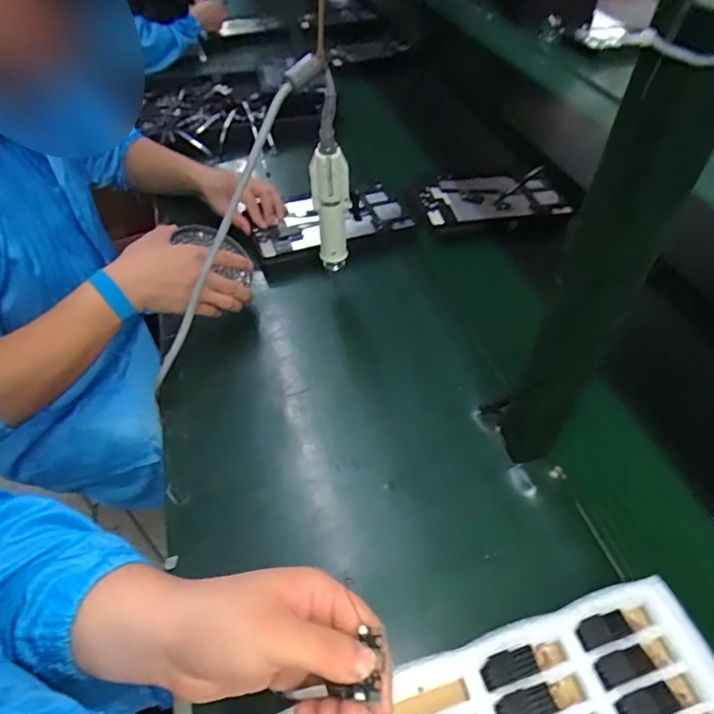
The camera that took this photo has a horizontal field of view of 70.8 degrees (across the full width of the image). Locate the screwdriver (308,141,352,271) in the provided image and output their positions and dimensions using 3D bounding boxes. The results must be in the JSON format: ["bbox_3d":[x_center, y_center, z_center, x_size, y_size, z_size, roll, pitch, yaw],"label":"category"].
[{"bbox_3d":[-0.032,-0.184,0.620,0.044,0.163,0.044,0,48,-1],"label":"screwdriver"}]

